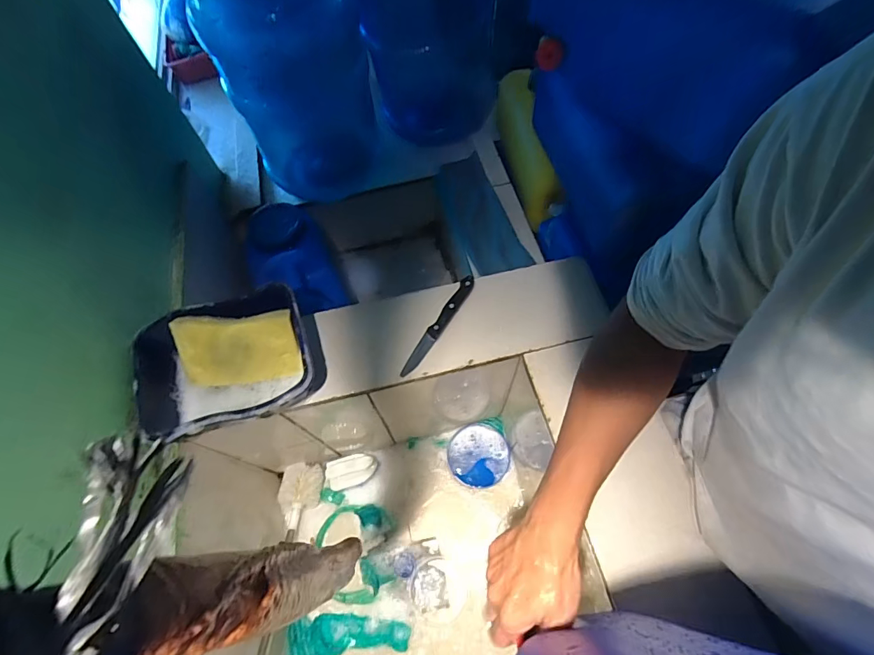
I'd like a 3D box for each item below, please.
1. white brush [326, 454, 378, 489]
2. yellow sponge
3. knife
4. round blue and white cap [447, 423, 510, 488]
[{"bbox_3d":[-0.166,0.276,0.841,0.097,0.051,0.060,-18,64,-7],"label":"white brush"},{"bbox_3d":[-0.249,0.030,0.543,0.147,0.089,0.027,-4,32,0],"label":"yellow sponge"},{"bbox_3d":[0.002,-0.005,0.606,0.023,0.019,0.171,29,68,16],"label":"knife"},{"bbox_3d":[0.082,0.253,0.856,0.120,0.022,0.114,-1,63,2],"label":"round blue and white cap"}]

